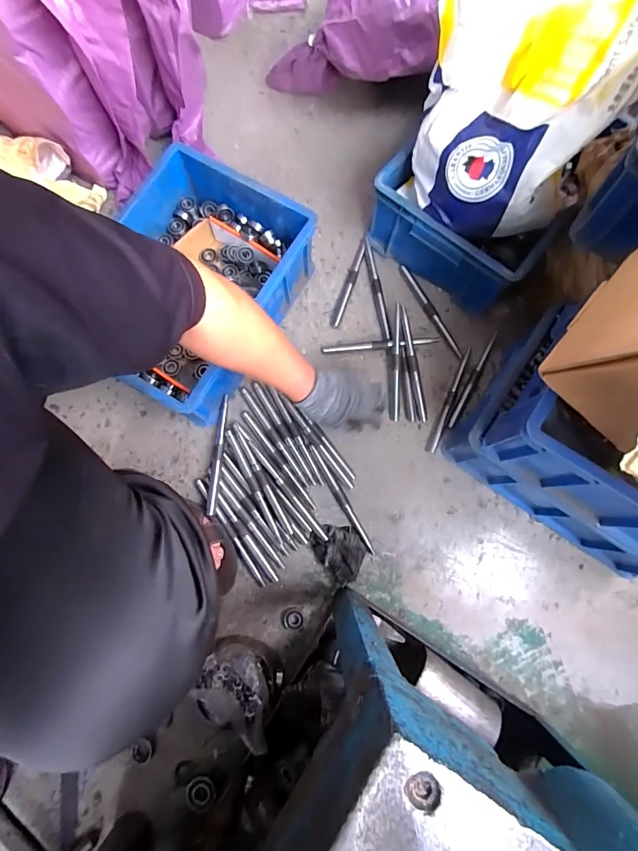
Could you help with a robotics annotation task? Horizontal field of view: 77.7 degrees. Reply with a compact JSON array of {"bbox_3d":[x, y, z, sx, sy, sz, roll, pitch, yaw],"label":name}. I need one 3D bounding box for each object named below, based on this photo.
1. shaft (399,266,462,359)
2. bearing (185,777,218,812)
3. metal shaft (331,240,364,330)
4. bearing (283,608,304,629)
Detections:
[{"bbox_3d":[0.221,-0.226,0.779,0.019,0.010,0.215,-30,80,-6],"label":"shaft"},{"bbox_3d":[-0.187,0.576,0.619,0.044,0.014,0.041,0,79,0],"label":"bearing"},{"bbox_3d":[0.059,-0.281,0.787,0.019,0.015,0.188,18,79,4],"label":"metal shaft"},{"bbox_3d":[-0.043,0.327,0.669,0.033,0.004,0.032,0,79,0],"label":"bearing"}]

